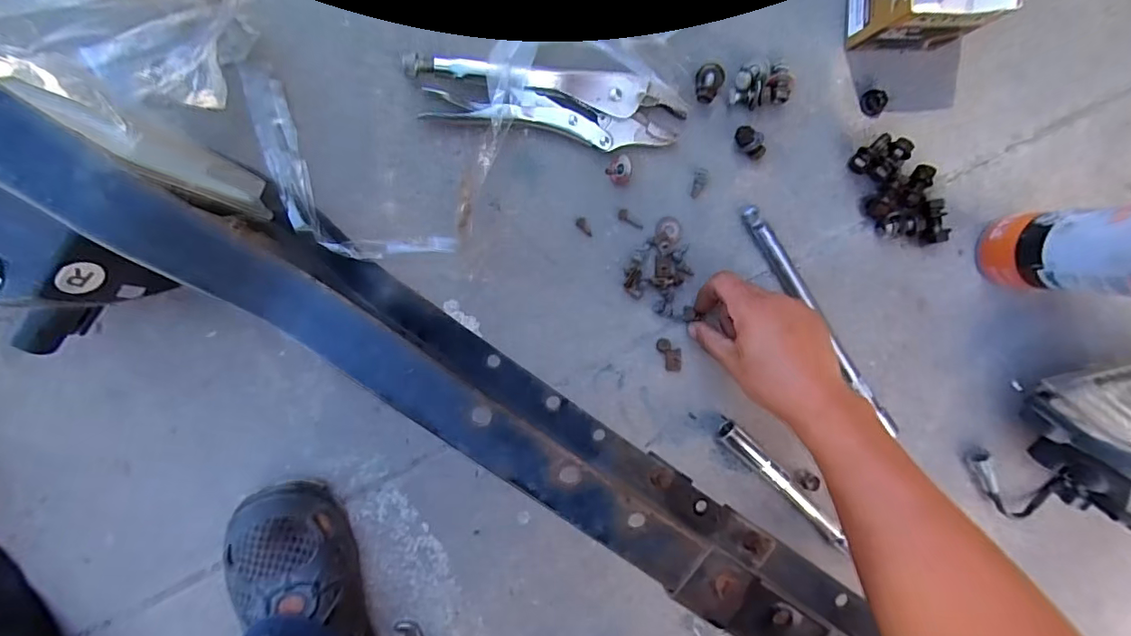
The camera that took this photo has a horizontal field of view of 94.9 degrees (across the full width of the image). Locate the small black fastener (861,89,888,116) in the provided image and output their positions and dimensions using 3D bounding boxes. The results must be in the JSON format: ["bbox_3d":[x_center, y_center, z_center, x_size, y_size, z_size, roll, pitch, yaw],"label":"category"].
[{"bbox_3d":[0.262,-0.184,0.440,0.019,0.007,0.020,-4,98,-3],"label":"small black fastener"}]

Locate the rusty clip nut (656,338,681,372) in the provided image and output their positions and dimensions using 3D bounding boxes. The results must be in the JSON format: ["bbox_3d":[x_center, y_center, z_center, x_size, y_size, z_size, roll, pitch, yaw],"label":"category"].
[{"bbox_3d":[0.096,0.034,0.470,0.018,0.006,0.034,-25,99,0],"label":"rusty clip nut"}]

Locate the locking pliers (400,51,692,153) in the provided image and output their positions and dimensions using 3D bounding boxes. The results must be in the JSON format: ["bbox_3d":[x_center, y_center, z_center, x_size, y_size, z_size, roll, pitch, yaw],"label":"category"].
[{"bbox_3d":[-0.014,-0.172,0.417,0.211,0.025,0.053,4,98,-5],"label":"locking pliers"}]

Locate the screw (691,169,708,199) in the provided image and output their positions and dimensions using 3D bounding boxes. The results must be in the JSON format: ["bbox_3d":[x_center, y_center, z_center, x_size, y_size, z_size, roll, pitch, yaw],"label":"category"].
[{"bbox_3d":[0.116,-0.117,0.453,0.012,0.004,0.026,17,96,-6],"label":"screw"}]

